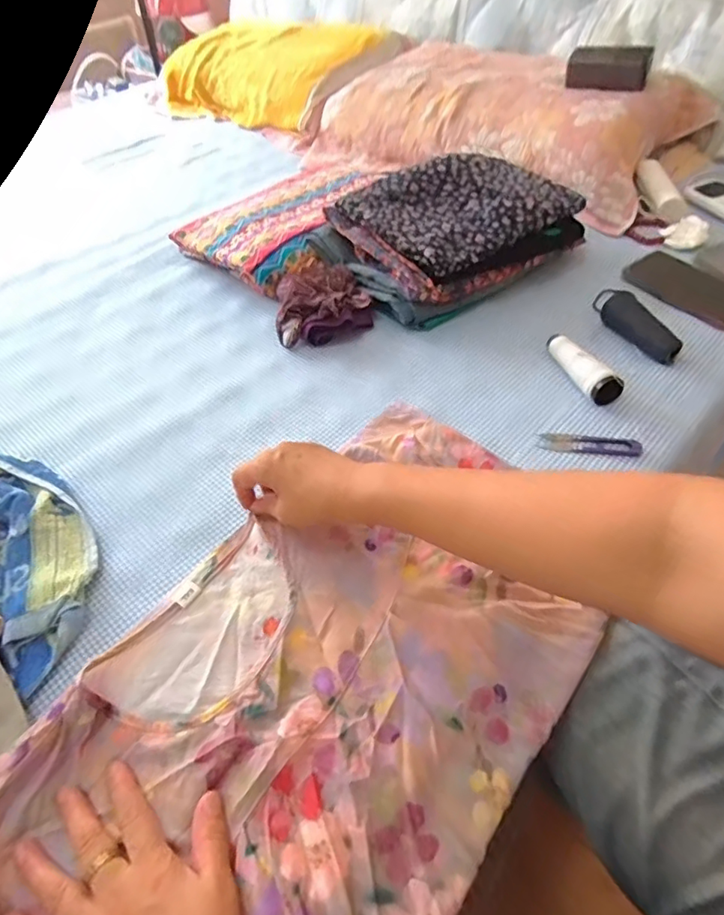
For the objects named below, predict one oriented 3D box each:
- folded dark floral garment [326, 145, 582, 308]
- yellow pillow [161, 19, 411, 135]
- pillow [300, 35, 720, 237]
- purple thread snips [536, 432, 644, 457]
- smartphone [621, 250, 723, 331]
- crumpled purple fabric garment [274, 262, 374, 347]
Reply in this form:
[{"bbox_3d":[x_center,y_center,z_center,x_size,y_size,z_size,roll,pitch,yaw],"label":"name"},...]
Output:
[{"bbox_3d":[0.141,-0.326,0.767,0.307,0.109,0.200,-28,52,-19],"label":"folded dark floral garment"},{"bbox_3d":[-0.225,-0.919,1.300,0.595,0.186,0.306,33,58,29],"label":"yellow pillow"},{"bbox_3d":[0.240,-0.645,1.011,0.665,0.122,0.393,31,57,28],"label":"pillow"},{"bbox_3d":[0.240,-0.015,0.573,0.102,0.006,0.023,3,48,8],"label":"purple thread snips"},{"bbox_3d":[0.440,-0.229,0.731,0.087,0.014,0.163,-29,52,-20],"label":"smartphone"},{"bbox_3d":[-0.052,-0.211,0.734,0.124,0.048,0.144,-6,48,0],"label":"crumpled purple fabric garment"}]

